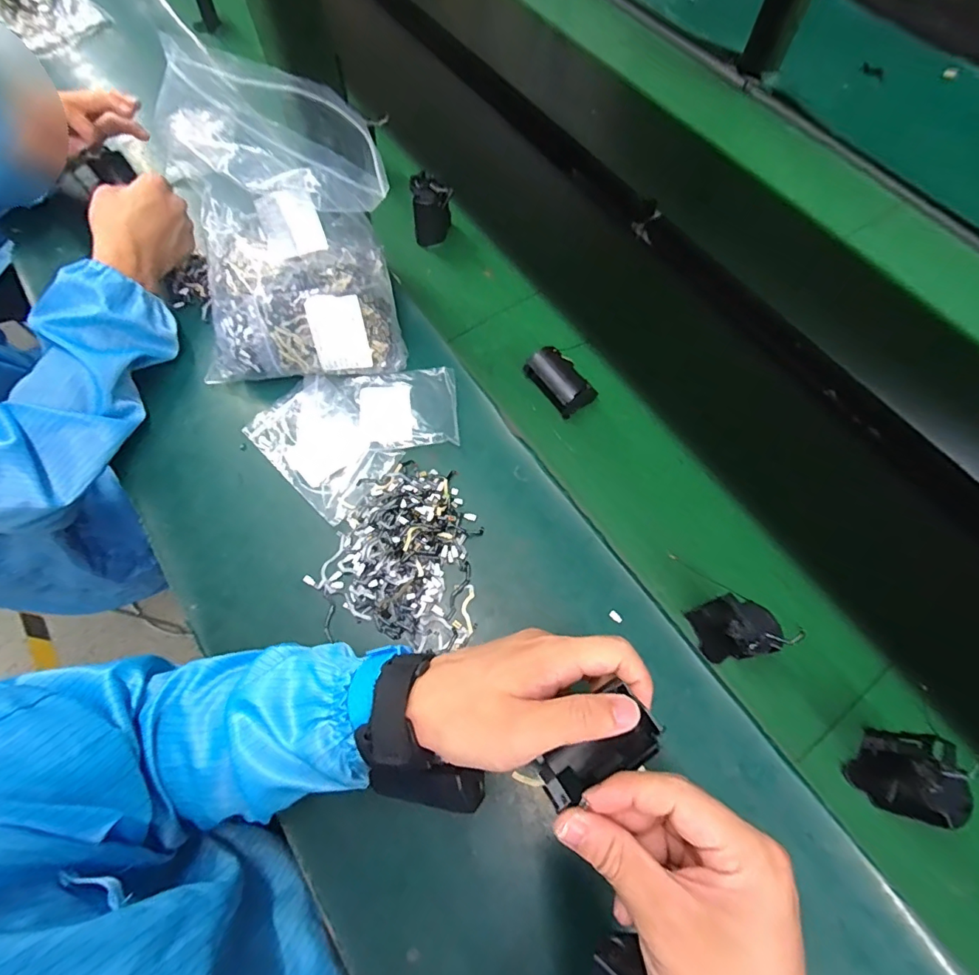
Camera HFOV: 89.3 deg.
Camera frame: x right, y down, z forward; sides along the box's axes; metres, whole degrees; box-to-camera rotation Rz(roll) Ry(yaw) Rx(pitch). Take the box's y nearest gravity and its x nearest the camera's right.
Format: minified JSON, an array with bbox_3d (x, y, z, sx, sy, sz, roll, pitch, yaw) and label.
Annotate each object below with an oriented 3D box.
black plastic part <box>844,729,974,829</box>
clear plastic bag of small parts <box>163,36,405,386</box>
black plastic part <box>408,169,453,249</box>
[{"bbox_3d":[0.310,0.213,0.365,0.036,0.072,0.053,37,69,20],"label":"black plastic part"},{"bbox_3d":[-0.187,-0.224,0.455,0.190,0.207,0.161,-1,68,-1],"label":"clear plastic bag of small parts"},{"bbox_3d":[-0.068,-0.329,0.590,0.046,0.073,0.032,-12,62,-3],"label":"black plastic part"}]

